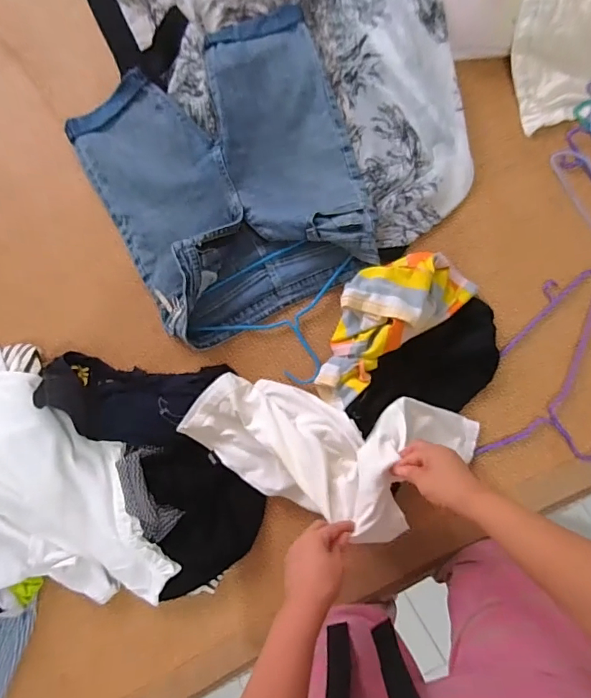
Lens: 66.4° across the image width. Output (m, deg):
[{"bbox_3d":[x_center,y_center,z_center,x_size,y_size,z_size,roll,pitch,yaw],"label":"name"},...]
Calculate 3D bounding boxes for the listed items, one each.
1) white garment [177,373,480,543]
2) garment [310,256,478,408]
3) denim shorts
[{"bbox_3d":[0.042,0.153,0.679,0.426,0.144,0.174,8,89,14],"label":"white garment"},{"bbox_3d":[0.132,-0.049,0.703,0.289,0.069,0.136,-41,86,2],"label":"garment"},{"bbox_3d":[-0.107,-0.285,0.735,0.424,0.058,0.466,-26,86,3],"label":"denim shorts"}]

